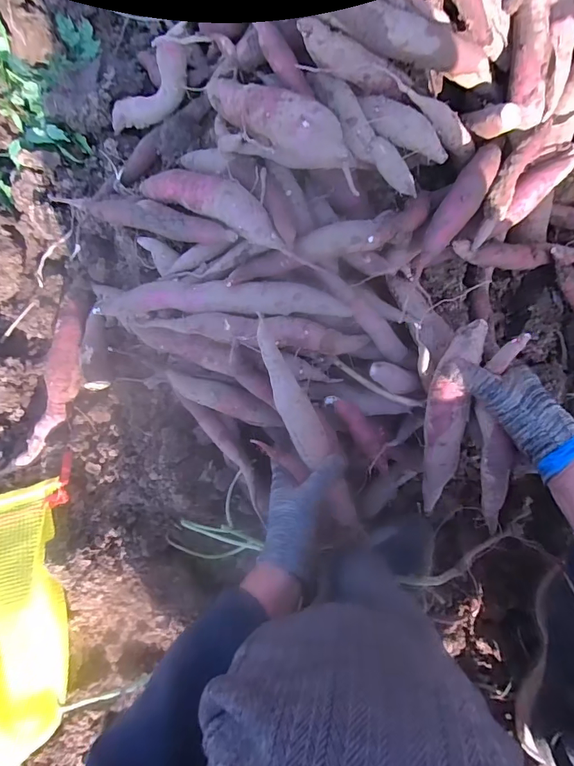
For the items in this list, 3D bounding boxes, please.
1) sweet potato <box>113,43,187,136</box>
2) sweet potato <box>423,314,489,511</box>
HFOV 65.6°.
[{"bbox_3d":[-0.161,-0.316,0.503,0.166,0.031,0.043,-4,97,43],"label":"sweet potato"},{"bbox_3d":[0.161,0.048,0.453,0.042,0.036,0.215,4,117,7],"label":"sweet potato"}]

